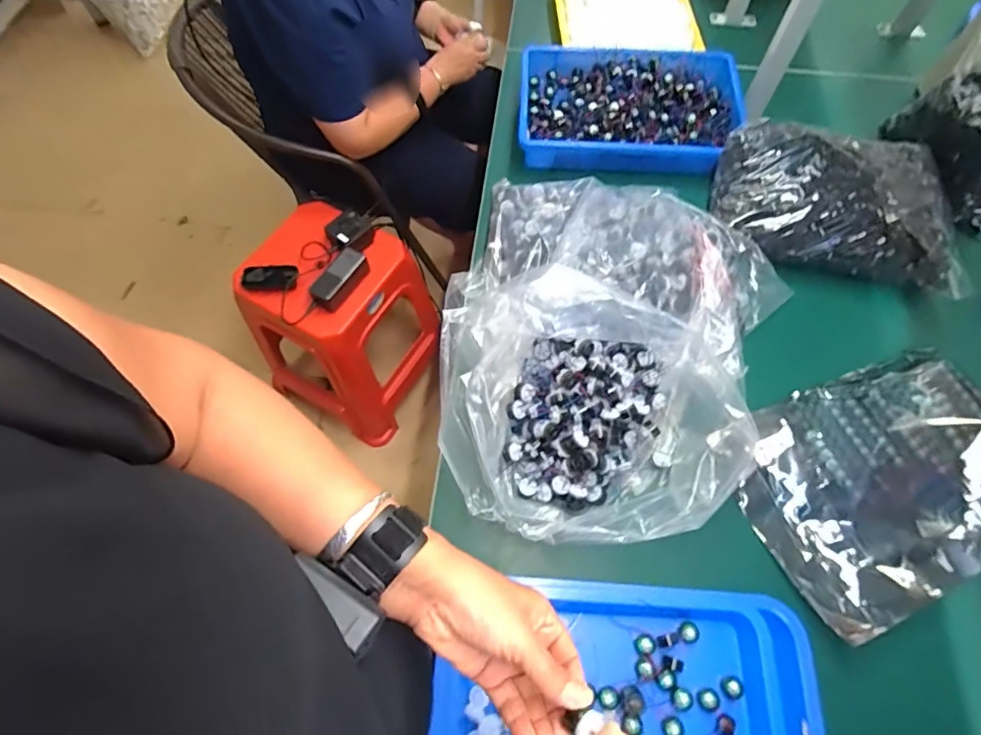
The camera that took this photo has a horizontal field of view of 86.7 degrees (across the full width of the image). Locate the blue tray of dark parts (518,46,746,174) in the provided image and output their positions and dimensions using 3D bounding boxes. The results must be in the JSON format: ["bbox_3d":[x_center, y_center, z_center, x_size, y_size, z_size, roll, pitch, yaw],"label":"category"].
[{"bbox_3d":[0.238,-0.447,0.882,0.363,0.061,0.251,3,65,2],"label":"blue tray of dark parts"}]

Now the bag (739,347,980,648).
[{"bbox_3d":[0.475,0.125,0.613,0.332,0.041,0.249,-21,66,-9],"label":"bag"}]

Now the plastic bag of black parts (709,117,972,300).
[{"bbox_3d":[0.516,-0.244,0.768,0.351,0.104,0.208,14,65,7],"label":"plastic bag of black parts"}]

